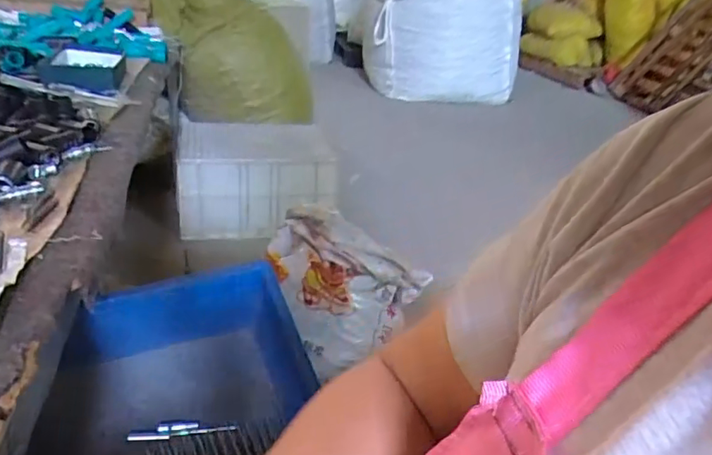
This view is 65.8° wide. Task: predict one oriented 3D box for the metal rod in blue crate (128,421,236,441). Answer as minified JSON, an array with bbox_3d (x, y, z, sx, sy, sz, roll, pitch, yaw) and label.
[{"bbox_3d":[-0.230,0.268,0.729,0.131,0.004,0.023,2,47,-16],"label":"metal rod in blue crate"}]

